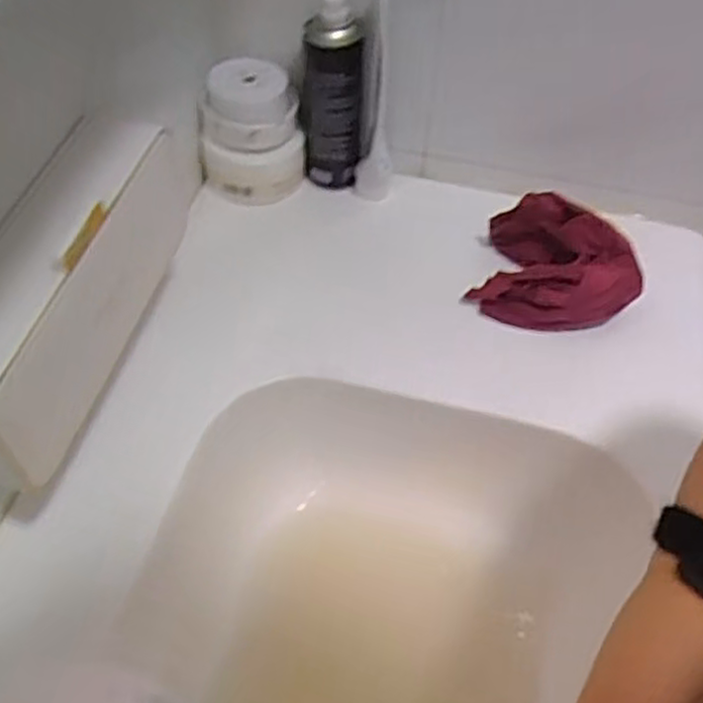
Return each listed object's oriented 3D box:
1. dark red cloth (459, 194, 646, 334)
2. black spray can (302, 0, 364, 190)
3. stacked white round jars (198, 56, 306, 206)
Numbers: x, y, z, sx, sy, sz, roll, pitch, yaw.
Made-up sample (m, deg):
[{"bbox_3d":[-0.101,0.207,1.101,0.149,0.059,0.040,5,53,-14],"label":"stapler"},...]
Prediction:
[{"bbox_3d":[0.170,-0.071,0.618,0.126,0.065,0.090,21,54,14],"label":"dark red cloth"},{"bbox_3d":[-0.014,-0.215,0.666,0.057,0.172,0.053,1,52,-1],"label":"black spray can"},{"bbox_3d":[-0.094,-0.201,0.683,0.087,0.091,0.086,1,52,-1],"label":"stacked white round jars"}]

